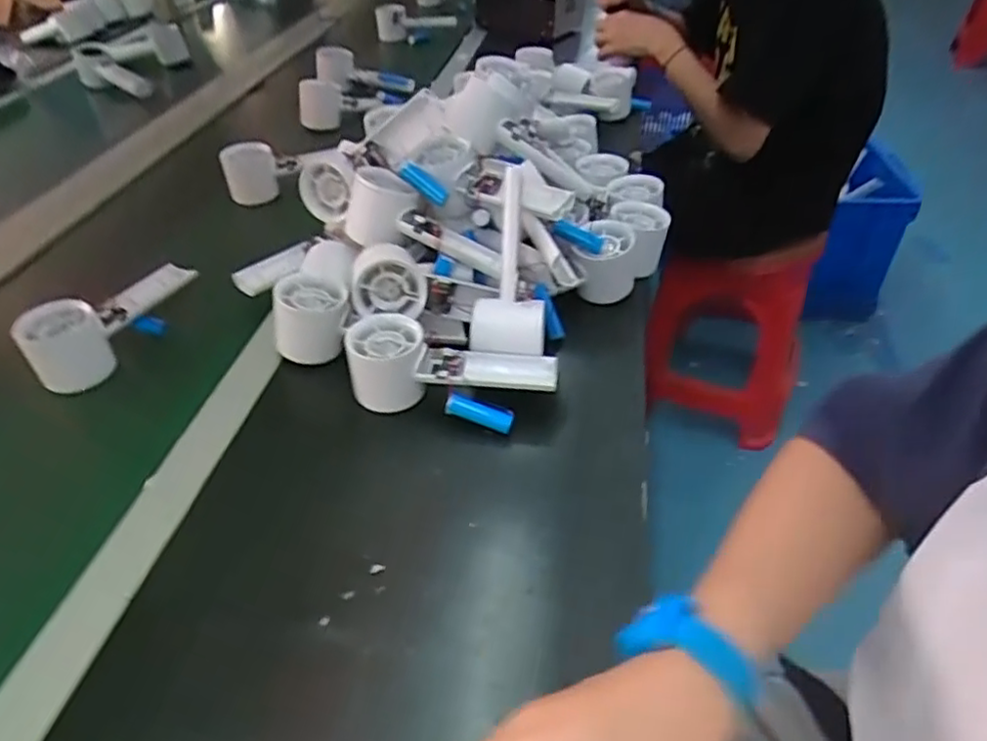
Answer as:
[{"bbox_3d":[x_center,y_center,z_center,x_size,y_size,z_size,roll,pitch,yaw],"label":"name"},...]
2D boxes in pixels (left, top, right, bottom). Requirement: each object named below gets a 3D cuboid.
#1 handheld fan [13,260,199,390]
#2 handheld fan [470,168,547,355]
[{"bbox_3d":[-0.327,-0.050,0.586,0.045,0.062,0.157,15,43,17],"label":"handheld fan"},{"bbox_3d":[0.016,-0.082,0.534,0.061,0.147,0.040,6,12,7],"label":"handheld fan"}]

